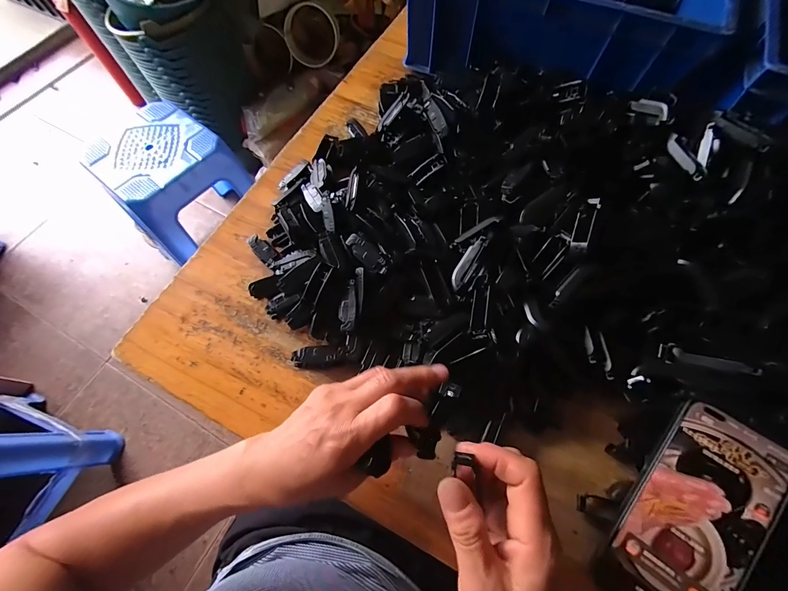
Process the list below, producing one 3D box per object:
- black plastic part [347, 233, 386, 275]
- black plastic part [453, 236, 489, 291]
[{"bbox_3d":[-0.024,-0.038,0.315,0.047,0.009,0.016,42,73,15],"label":"black plastic part"},{"bbox_3d":[0.066,-0.030,0.305,0.015,0.005,0.051,31,89,12],"label":"black plastic part"}]

